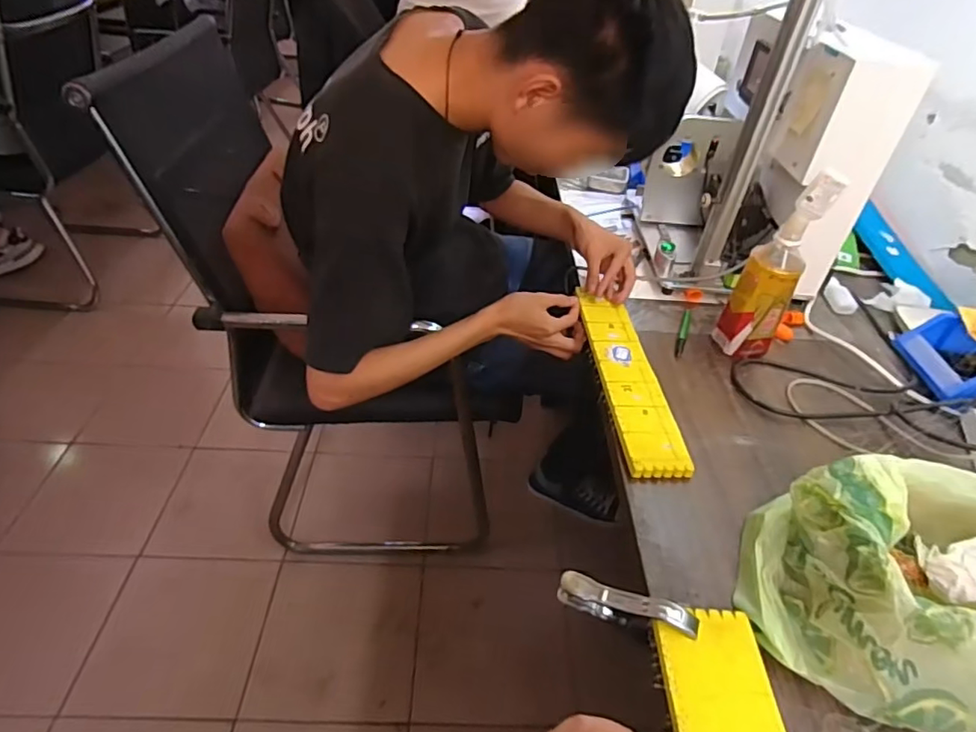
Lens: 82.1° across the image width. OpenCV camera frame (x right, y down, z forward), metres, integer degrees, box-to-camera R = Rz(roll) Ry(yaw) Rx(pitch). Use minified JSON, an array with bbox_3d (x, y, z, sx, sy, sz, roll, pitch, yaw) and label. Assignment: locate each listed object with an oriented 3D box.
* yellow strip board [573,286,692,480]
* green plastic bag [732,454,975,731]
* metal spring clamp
[{"bbox_3d":[0.177,0.006,0.717,0.072,0.012,0.326,1,41,-5],"label":"yellow strip board"},{"bbox_3d":[0.377,0.187,0.446,0.294,0.125,0.164,10,41,5],"label":"green plastic bag"},{"bbox_3d":[0.120,0.211,0.491,0.120,0.041,0.024,5,38,24],"label":"metal spring clamp"}]

